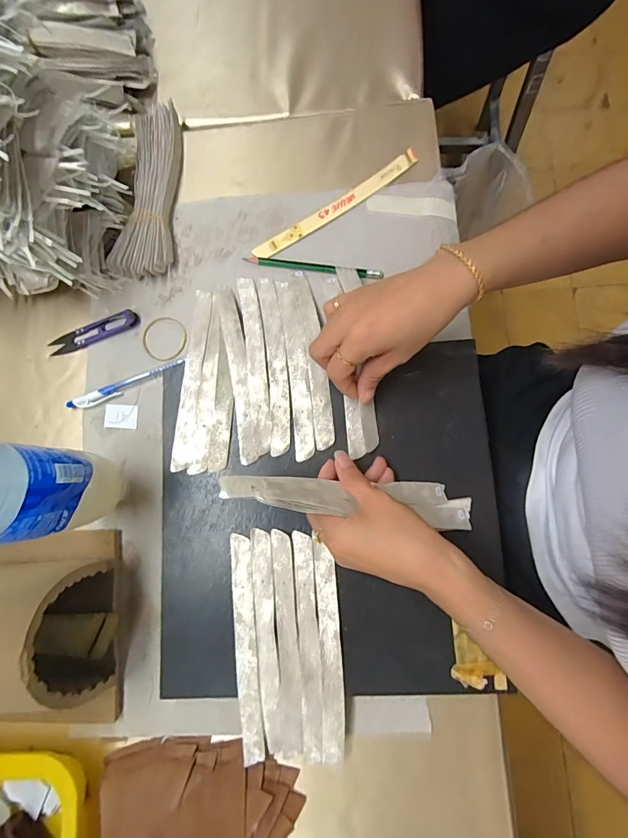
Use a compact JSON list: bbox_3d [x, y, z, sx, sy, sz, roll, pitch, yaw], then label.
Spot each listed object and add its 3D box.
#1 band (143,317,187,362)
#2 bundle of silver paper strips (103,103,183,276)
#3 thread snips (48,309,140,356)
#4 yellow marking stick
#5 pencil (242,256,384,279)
[{"bbox_3d":[-0.157,-0.084,0.430,0.053,0.004,0.047,17,83,14],"label":"band"},{"bbox_3d":[-0.182,-0.254,0.448,0.065,0.022,0.203,4,80,1],"label":"bundle of silver paper strips"},{"bbox_3d":[-0.236,-0.092,0.436,0.100,0.017,0.021,-18,80,-3],"label":"thread snips"},{"bbox_3d":[0.025,-0.230,0.441,0.203,0.004,0.021,-33,81,-1],"label":"yellow marking stick"},{"bbox_3d":[-0.003,-0.161,0.429,0.147,0.009,0.009,10,80,2],"label":"pencil"}]

